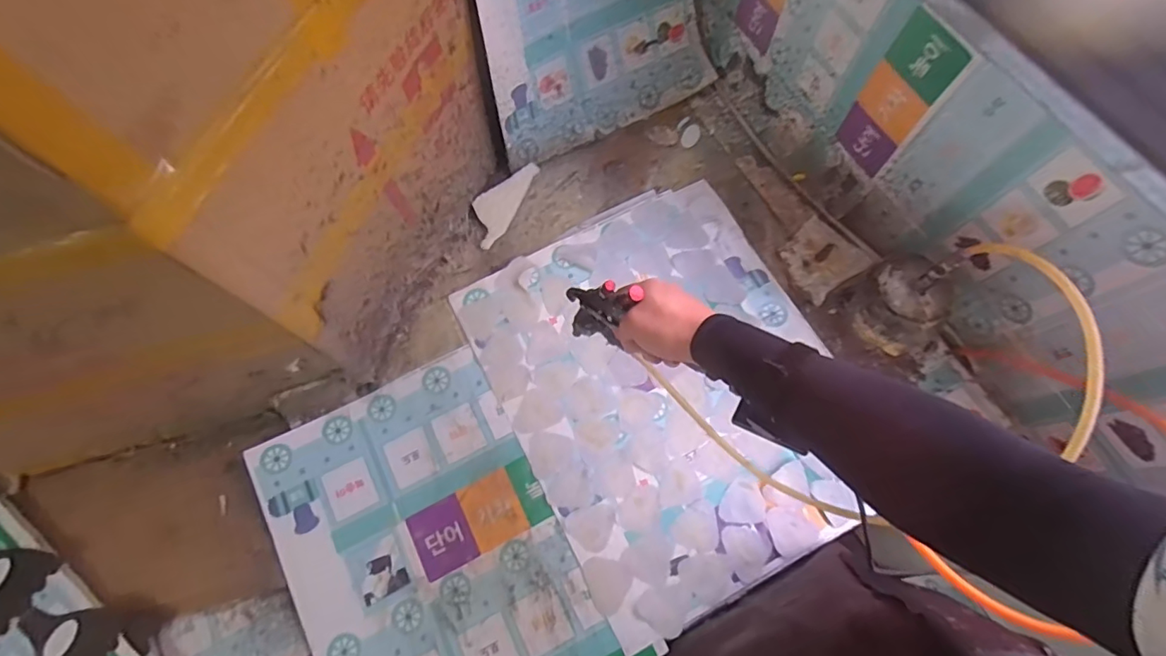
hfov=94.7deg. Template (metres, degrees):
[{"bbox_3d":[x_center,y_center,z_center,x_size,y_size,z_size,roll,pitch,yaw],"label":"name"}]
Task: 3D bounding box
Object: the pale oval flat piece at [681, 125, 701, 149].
[{"bbox_3d":[0.171,-0.304,0.846,0.027,0.006,0.042,18,73,9],"label":"pale oval flat piece"}]

